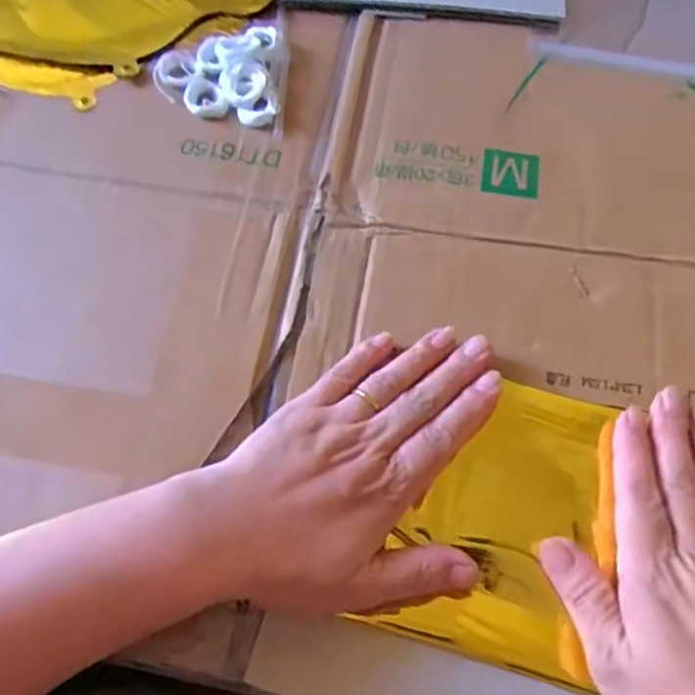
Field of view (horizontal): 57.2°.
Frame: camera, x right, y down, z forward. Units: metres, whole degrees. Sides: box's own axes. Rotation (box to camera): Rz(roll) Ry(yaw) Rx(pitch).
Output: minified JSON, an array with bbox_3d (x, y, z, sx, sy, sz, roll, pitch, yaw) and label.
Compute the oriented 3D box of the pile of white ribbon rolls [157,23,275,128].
[{"bbox_3d":[-0.086,-0.178,0.413,0.076,0.015,0.080,-2,65,1],"label":"pile of white ribbon rolls"}]

